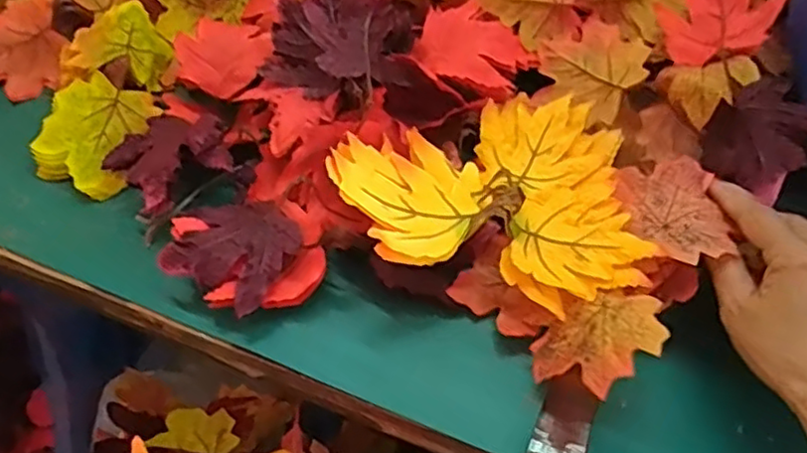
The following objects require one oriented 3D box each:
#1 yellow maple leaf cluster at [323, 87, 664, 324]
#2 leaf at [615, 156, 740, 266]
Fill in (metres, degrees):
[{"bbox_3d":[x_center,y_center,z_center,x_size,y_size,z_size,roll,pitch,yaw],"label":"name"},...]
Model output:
[{"bbox_3d":[0.052,-0.025,0.439,0.186,0.025,0.154,0,53,-3],"label":"yellow maple leaf cluster"},{"bbox_3d":[0.170,-0.010,0.421,0.054,0.016,0.079,-4,53,-6],"label":"leaf"}]

